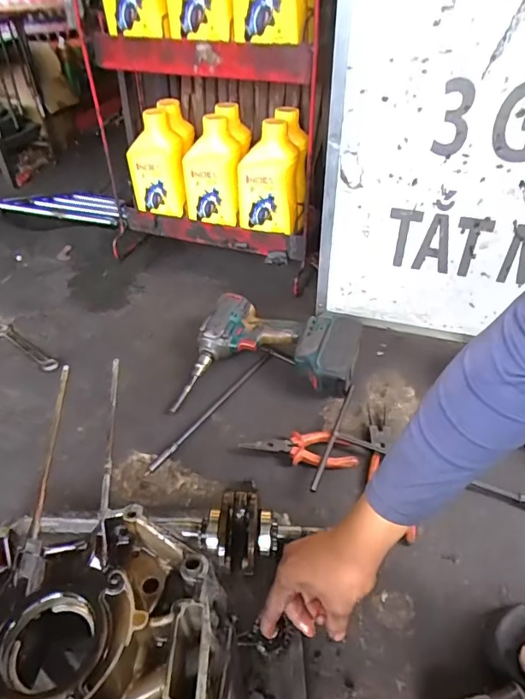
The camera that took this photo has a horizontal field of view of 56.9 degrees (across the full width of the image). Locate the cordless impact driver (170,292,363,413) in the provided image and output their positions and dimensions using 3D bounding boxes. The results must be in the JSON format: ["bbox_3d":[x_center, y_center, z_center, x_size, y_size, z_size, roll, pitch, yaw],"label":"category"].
[{"bbox_3d":[0.015,0.006,0.761,0.264,0.092,0.197,7,43,8],"label":"cordless impact driver"}]

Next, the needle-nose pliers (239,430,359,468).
[{"bbox_3d":[0.052,0.133,0.669,0.153,0.024,0.049,5,43,6],"label":"needle-nose pliers"}]

